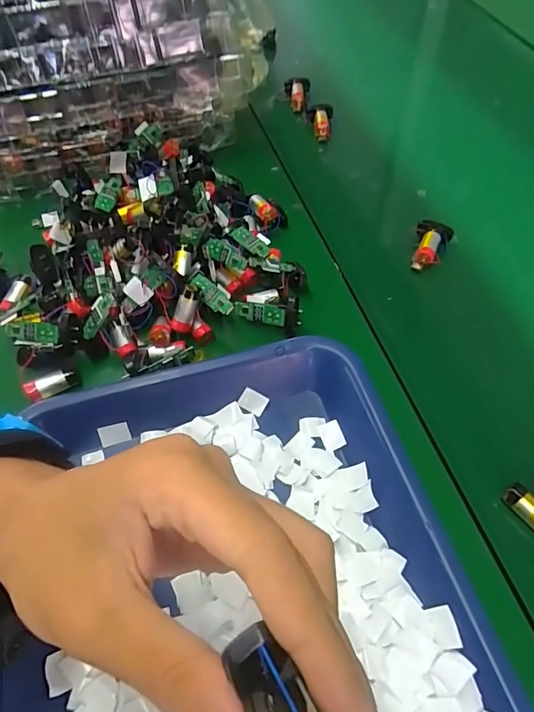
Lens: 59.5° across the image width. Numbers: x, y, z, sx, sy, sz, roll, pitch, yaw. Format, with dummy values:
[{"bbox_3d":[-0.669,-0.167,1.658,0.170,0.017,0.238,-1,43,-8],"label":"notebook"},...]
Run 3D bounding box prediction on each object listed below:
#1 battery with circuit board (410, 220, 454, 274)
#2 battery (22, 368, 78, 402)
[{"bbox_3d":[0.153,-0.102,0.434,0.031,0.021,0.047,14,60,13],"label":"battery with circuit board"},{"bbox_3d":[-0.162,0.022,0.352,0.037,0.011,0.013,-24,59,-11],"label":"battery"}]

